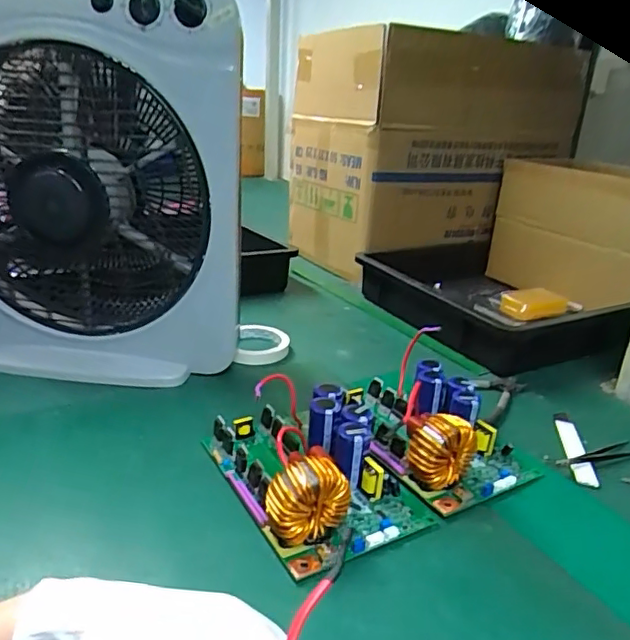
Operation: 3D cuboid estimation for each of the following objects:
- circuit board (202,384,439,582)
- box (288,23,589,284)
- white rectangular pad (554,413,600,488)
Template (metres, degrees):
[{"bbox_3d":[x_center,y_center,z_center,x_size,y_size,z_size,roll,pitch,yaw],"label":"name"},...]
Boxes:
[{"bbox_3d":[-0.004,0.124,0.507,0.134,0.068,0.189,-9,25,-32],"label":"circuit board"},{"bbox_3d":[0.243,-0.350,1.194,0.504,0.403,0.307,-7,24,-27],"label":"box"},{"bbox_3d":[0.281,0.137,0.606,0.028,0.009,0.129,9,22,12],"label":"white rectangular pad"}]

